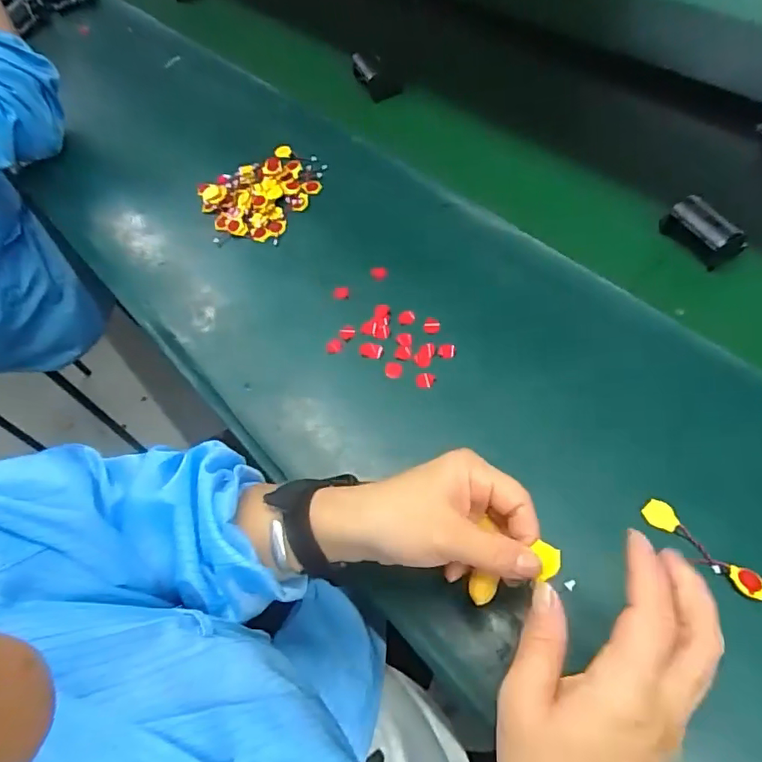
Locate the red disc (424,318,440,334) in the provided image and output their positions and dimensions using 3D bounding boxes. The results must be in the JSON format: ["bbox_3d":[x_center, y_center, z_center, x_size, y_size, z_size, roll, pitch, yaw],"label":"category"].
[{"bbox_3d":[0.049,-0.054,0.517,0.016,0.004,0.015,10,61,10],"label":"red disc"}]

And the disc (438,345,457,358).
[{"bbox_3d":[0.063,-0.028,0.501,0.017,0.004,0.014,1,60,5],"label":"disc"}]

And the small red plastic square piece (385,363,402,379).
[{"bbox_3d":[0.012,-0.010,0.505,0.016,0.006,0.014,1,60,5],"label":"small red plastic square piece"}]

